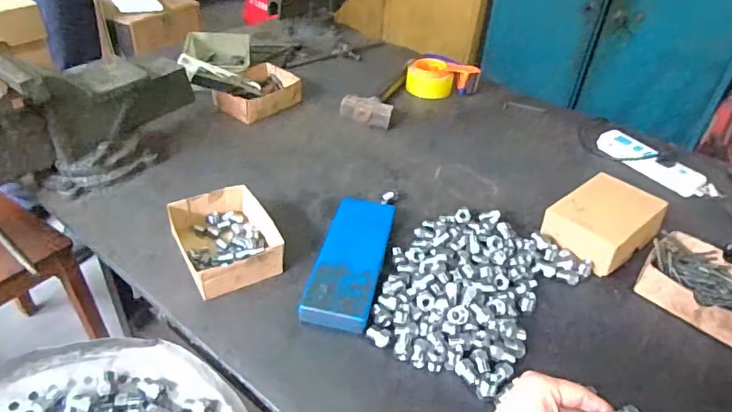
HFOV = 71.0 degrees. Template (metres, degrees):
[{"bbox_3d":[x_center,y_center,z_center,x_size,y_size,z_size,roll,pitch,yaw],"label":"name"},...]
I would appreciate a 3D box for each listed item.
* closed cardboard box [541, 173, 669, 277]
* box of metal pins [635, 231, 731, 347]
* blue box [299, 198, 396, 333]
[{"bbox_3d":[0.372,0.020,0.803,0.156,0.068,0.130,-27,48,-35],"label":"closed cardboard box"},{"bbox_3d":[0.491,0.115,0.727,0.139,0.045,0.176,-29,49,-36],"label":"box of metal pins"},{"bbox_3d":[-0.020,0.069,0.739,0.091,0.022,0.253,10,38,6],"label":"blue box"}]

